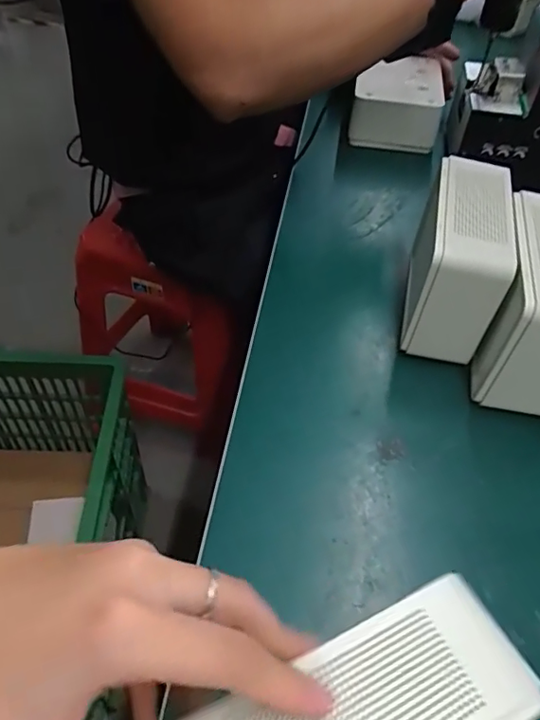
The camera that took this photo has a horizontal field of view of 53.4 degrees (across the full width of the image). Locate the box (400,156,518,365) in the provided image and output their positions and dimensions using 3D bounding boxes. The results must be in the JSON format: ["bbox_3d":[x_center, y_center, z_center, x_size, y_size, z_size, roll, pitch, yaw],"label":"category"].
[{"bbox_3d":[0.144,-0.080,0.425,0.065,0.102,0.137,15,48,8],"label":"box"}]

